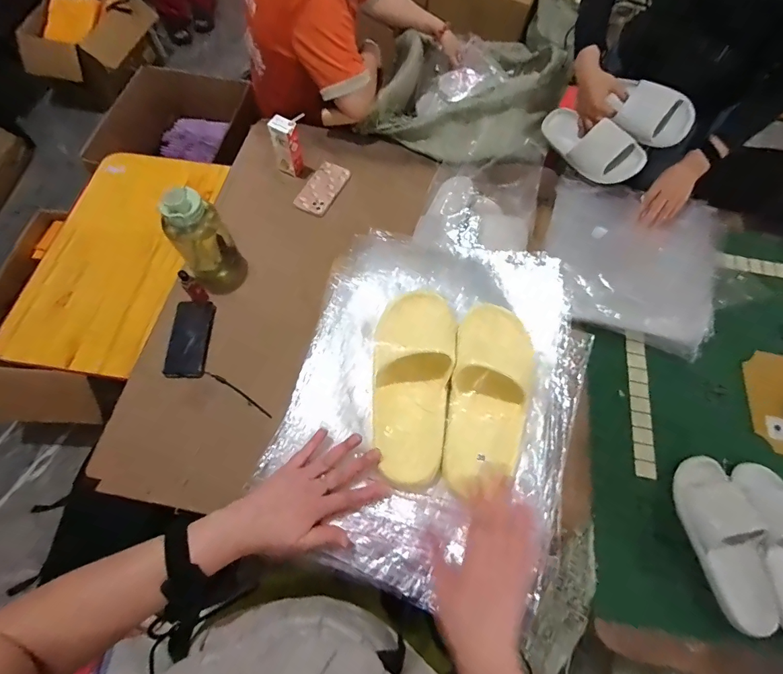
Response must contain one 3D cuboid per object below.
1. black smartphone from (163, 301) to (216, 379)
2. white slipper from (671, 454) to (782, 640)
[{"bbox_3d":[-0.414,0.004,0.837,0.075,0.014,0.163,5,68,-12],"label":"black smartphone"},{"bbox_3d":[0.580,0.350,0.694,0.106,0.066,0.274,-5,66,-3],"label":"white slipper"}]

